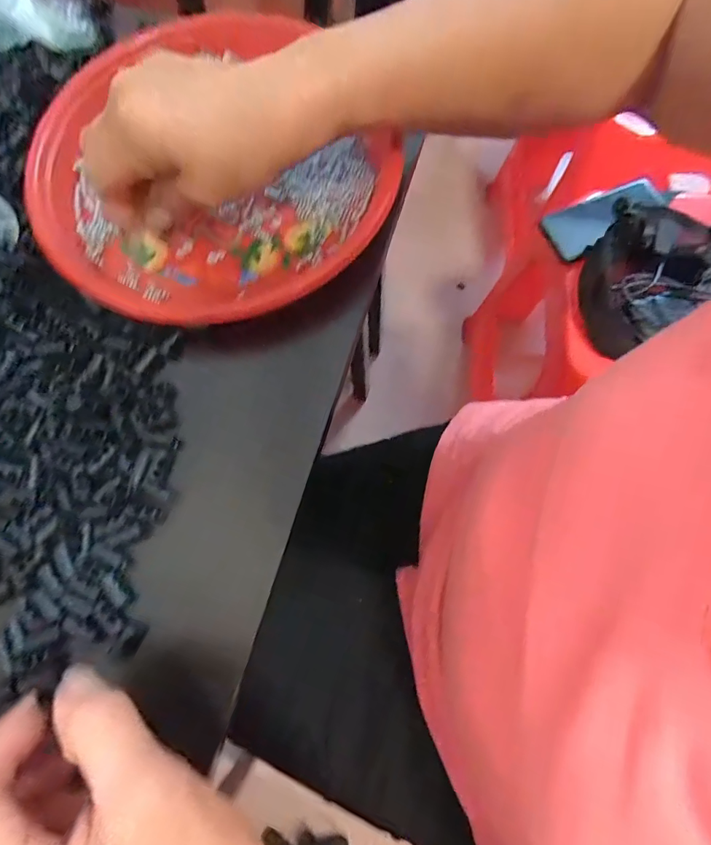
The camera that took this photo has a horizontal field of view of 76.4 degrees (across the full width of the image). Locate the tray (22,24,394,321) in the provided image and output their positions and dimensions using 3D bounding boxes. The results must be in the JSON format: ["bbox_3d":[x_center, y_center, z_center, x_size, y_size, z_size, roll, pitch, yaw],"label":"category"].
[{"bbox_3d":[-0.102,-0.174,0.305,0.217,0.028,0.226,-28,75,-5],"label":"tray"}]

